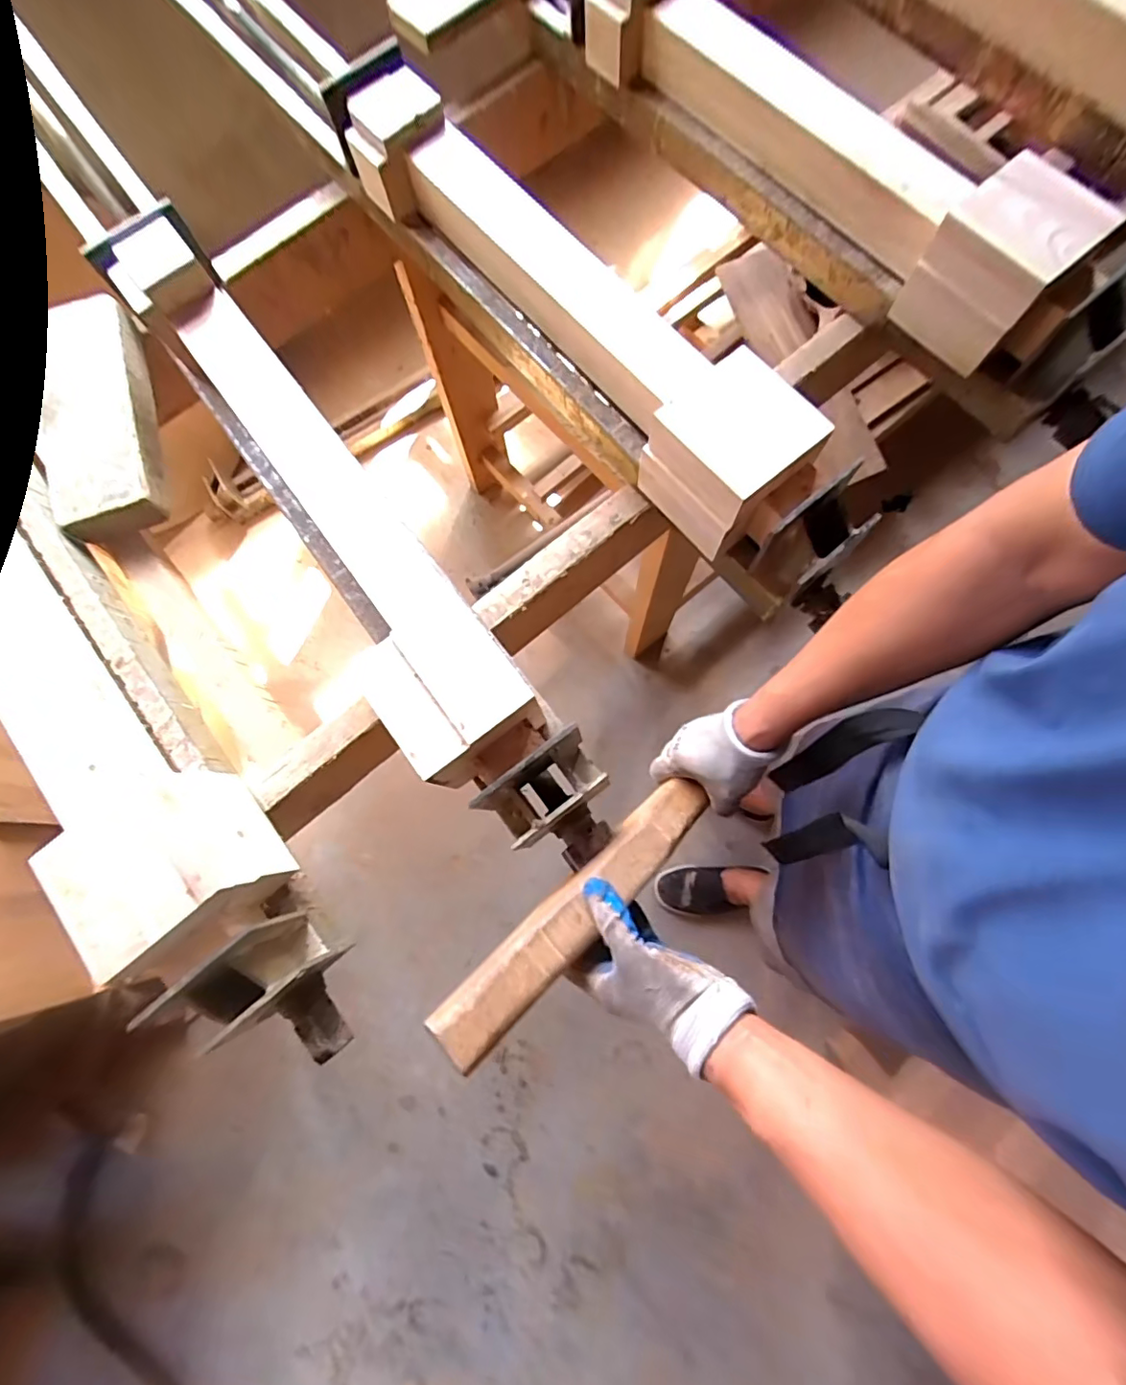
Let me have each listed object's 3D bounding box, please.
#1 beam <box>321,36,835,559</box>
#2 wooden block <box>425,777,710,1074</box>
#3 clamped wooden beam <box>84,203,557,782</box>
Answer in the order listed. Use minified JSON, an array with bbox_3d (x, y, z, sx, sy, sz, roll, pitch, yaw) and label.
[{"bbox_3d":[-0.011,-0.444,0.623,0.134,0.106,0.721,-39,77,-6],"label":"beam"},{"bbox_3d":[0.026,0.178,0.486,0.322,0.036,0.048,-36,76,-32],"label":"wooden block"},{"bbox_3d":[-0.253,-0.215,0.570,0.111,0.108,0.685,-35,76,-5],"label":"clamped wooden beam"}]

